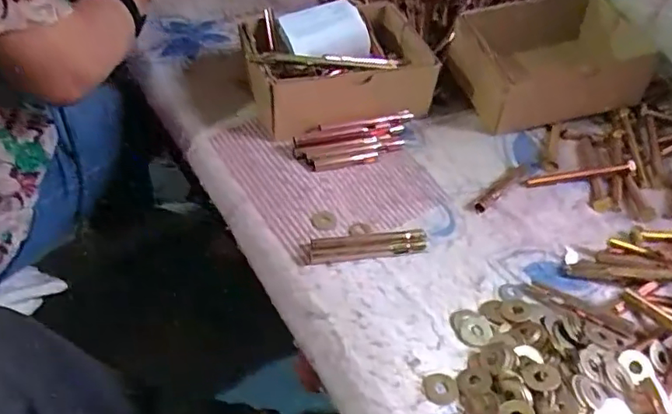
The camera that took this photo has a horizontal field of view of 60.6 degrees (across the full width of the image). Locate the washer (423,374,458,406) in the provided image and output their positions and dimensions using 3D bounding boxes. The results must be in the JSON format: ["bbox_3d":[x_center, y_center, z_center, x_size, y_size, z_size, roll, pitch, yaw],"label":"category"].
[{"bbox_3d":[0.076,0.132,0.417,0.026,0.004,0.024,2,44,-2],"label":"washer"}]

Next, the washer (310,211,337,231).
[{"bbox_3d":[-0.011,0.013,0.528,0.023,0.004,0.019,-9,64,-13],"label":"washer"}]

